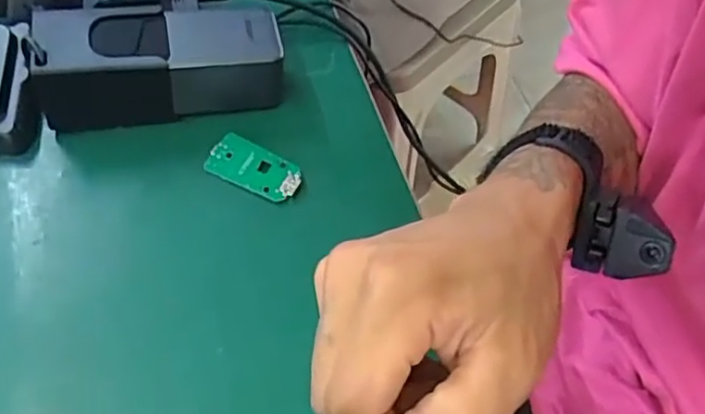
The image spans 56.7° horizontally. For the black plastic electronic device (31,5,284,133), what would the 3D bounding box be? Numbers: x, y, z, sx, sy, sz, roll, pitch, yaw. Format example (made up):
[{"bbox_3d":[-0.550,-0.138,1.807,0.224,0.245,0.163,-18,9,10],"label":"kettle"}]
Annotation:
[{"bbox_3d":[-0.127,-0.097,0.444,0.156,0.061,0.059,-9,57,-13],"label":"black plastic electronic device"}]

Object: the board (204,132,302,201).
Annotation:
[{"bbox_3d":[-0.065,-0.026,0.434,0.063,0.006,0.032,24,61,14],"label":"board"}]

